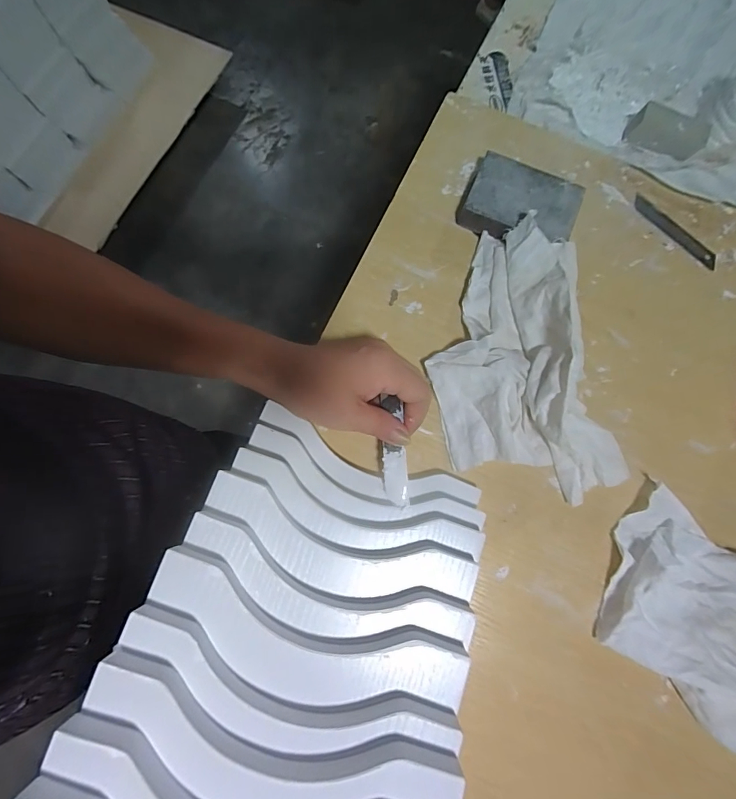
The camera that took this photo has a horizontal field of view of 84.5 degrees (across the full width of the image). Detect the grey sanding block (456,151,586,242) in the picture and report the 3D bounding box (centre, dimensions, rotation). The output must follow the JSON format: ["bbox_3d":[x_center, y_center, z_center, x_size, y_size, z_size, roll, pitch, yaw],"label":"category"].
[{"bbox_3d":[0.141,-0.181,0.378,0.100,0.029,0.068,22,79,4],"label":"grey sanding block"}]

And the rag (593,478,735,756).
[{"bbox_3d":[0.264,0.168,0.307,0.162,0.044,0.137,36,80,6],"label":"rag"}]

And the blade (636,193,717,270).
[{"bbox_3d":[0.297,-0.163,0.393,0.097,0.004,0.015,45,87,6],"label":"blade"}]

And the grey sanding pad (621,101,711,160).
[{"bbox_3d":[0.299,-0.266,0.404,0.070,0.035,0.011,23,58,2],"label":"grey sanding pad"}]

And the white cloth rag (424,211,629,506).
[{"bbox_3d":[0.126,-0.038,0.335,0.144,0.064,0.237,-6,79,-2],"label":"white cloth rag"}]

